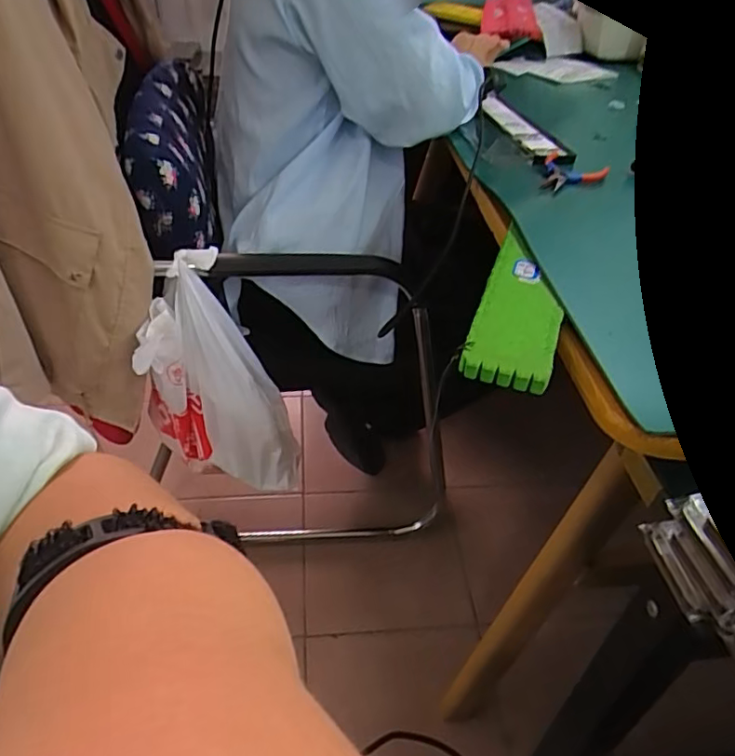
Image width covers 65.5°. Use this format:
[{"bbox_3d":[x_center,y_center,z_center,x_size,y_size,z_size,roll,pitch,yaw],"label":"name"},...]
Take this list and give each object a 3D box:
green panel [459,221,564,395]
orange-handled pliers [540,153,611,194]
[{"bbox_3d":[0.124,-0.059,0.456,0.061,0.017,0.197,15,42,13],"label":"green panel"},{"bbox_3d":[0.229,-0.230,0.645,0.071,0.016,0.114,21,43,19],"label":"orange-handled pliers"}]

